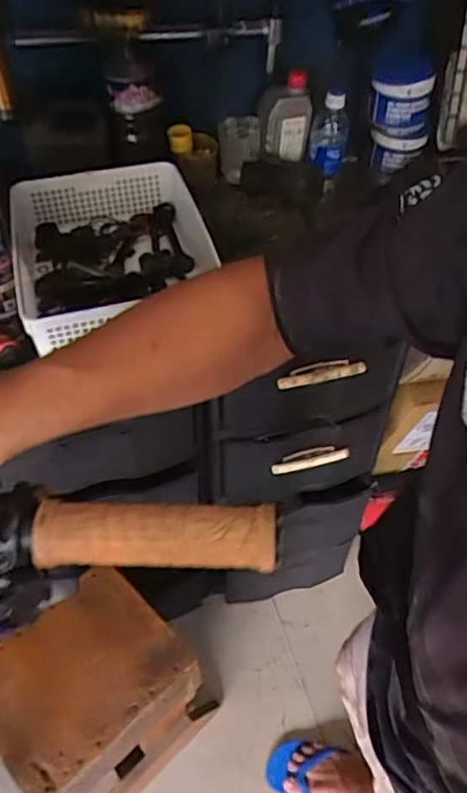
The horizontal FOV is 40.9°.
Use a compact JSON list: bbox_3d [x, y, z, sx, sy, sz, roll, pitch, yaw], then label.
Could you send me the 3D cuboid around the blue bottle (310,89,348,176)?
[{"bbox_3d":[0.162,-0.443,1.056,0.059,0.126,0.051,10,49,7],"label":"blue bottle"}]

